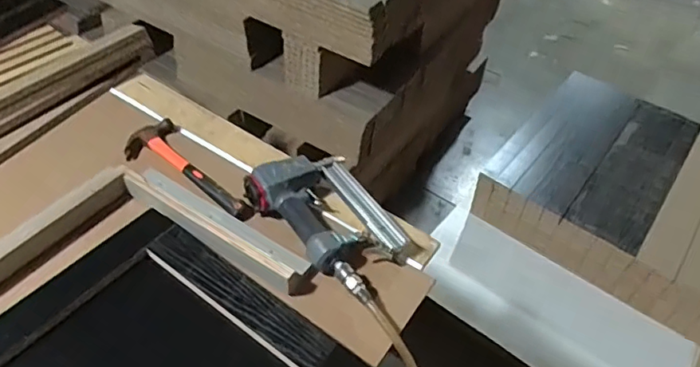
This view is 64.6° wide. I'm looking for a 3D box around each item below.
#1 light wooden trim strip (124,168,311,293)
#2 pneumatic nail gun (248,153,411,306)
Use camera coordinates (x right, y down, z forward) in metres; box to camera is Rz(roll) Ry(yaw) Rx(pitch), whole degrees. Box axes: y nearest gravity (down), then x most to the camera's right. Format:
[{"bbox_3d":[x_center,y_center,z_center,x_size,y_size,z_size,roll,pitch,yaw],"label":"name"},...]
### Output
[{"bbox_3d":[-0.202,0.058,0.812,0.313,0.027,0.062,29,50,21],"label":"light wooden trim strip"},{"bbox_3d":[-0.022,0.049,0.841,0.163,0.067,0.259,-31,56,-31],"label":"pneumatic nail gun"}]

